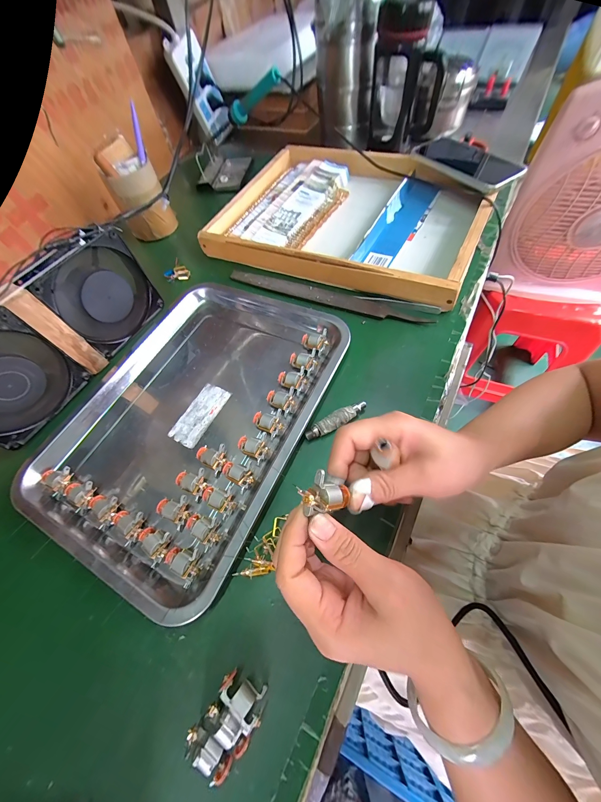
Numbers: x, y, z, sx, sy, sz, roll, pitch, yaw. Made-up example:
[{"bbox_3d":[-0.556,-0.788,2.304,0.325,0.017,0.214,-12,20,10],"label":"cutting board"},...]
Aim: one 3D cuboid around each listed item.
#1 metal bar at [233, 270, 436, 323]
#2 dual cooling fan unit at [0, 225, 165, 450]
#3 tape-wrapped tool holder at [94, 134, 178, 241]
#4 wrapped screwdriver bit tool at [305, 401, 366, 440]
[{"bbox_3d":[0.028,-0.149,0.396,0.298,0.004,0.024,22,70,19],"label":"metal bar"},{"bbox_3d":[-0.292,-0.082,0.335,0.045,0.124,0.266,22,67,19],"label":"dual cooling fan unit"},{"bbox_3d":[-0.273,-0.353,0.480,0.066,0.121,0.066,11,64,13],"label":"tape-wrapped tool holder"},{"bbox_3d":[0.037,0.022,0.299,0.069,0.019,0.015,-29,63,-9],"label":"wrapped screwdriver bit tool"}]

